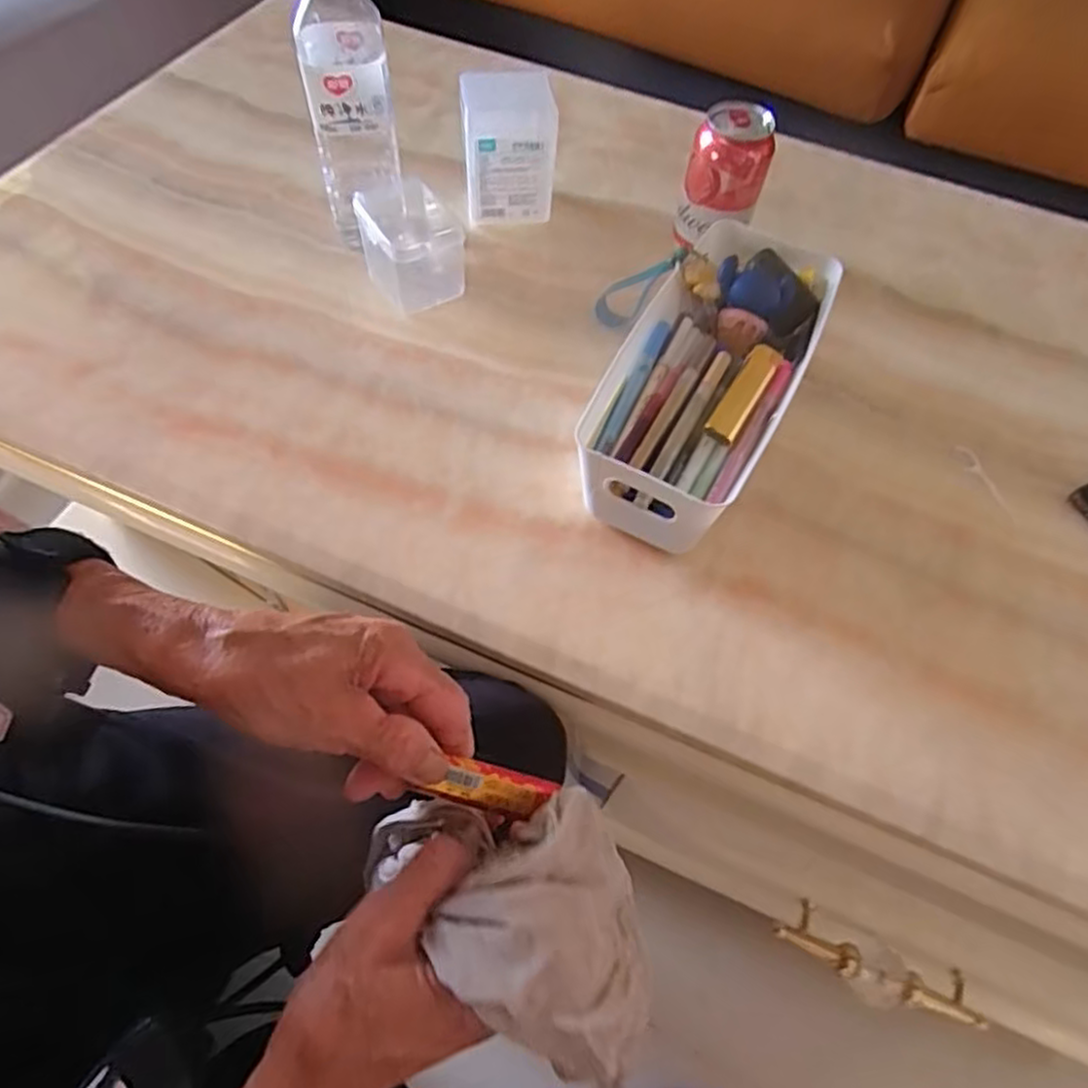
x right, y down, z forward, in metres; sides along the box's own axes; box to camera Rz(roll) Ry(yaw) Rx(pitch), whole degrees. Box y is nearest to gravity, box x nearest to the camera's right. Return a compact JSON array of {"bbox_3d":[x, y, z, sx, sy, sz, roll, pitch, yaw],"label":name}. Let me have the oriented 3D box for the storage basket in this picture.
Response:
[{"bbox_3d":[0.113,-0.112,0.503,0.108,0.088,0.252,27,60,12],"label":"storage basket"}]

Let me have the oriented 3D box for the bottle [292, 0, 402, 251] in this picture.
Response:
[{"bbox_3d":[-0.148,-0.338,0.545,0.060,0.212,0.073,-7,59,-8],"label":"bottle"}]

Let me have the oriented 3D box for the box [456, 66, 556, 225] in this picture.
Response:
[{"bbox_3d":[-0.032,-0.338,0.614,0.075,0.110,0.056,-8,59,-9],"label":"box"}]

